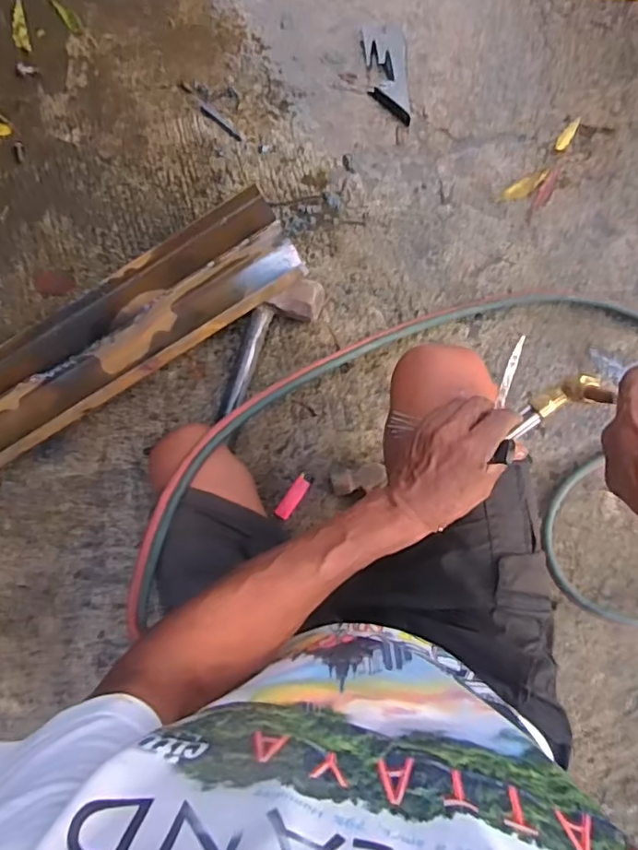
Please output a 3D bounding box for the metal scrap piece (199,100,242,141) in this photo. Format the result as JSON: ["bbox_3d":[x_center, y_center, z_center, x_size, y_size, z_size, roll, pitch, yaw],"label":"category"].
[{"bbox_3d":[-0.171,-0.529,0.988,0.108,0.004,0.019,42,88,11],"label":"metal scrap piece"}]

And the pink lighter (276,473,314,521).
[{"bbox_3d":[-0.038,0.108,0.866,0.025,0.013,0.075,34,86,11],"label":"pink lighter"}]

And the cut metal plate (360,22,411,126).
[{"bbox_3d":[0.116,-0.596,0.963,0.071,0.013,0.181,-6,80,6],"label":"cut metal plate"}]

